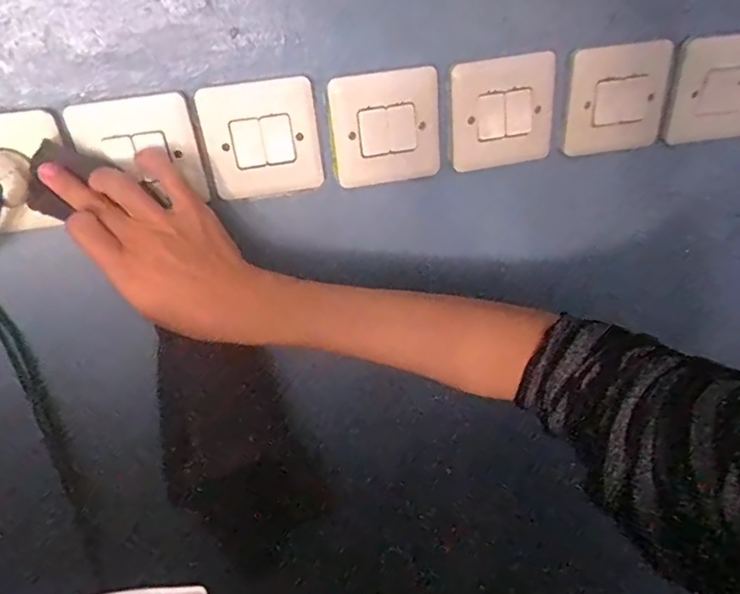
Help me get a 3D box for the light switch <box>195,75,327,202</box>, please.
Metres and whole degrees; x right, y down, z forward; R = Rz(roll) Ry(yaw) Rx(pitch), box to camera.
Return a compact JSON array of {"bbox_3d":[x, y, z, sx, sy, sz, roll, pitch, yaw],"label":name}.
[{"bbox_3d":[-0.076,-0.111,0.391,0.081,0.079,0.007,-8,30,-7],"label":"light switch"}]

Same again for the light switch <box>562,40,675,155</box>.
[{"bbox_3d":[0.192,-0.153,0.431,0.077,0.085,0.016,-6,39,3],"label":"light switch"}]

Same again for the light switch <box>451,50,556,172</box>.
[{"bbox_3d":[0.099,-0.136,0.405,0.077,0.077,0.014,-10,30,-9],"label":"light switch"}]

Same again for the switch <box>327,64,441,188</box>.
[{"bbox_3d":[0.012,-0.122,0.395,0.079,0.077,0.007,-8,30,-6],"label":"switch"}]

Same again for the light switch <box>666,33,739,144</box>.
[{"bbox_3d":[0.275,-0.162,0.429,0.088,0.078,0.010,-11,36,-12],"label":"light switch"}]

